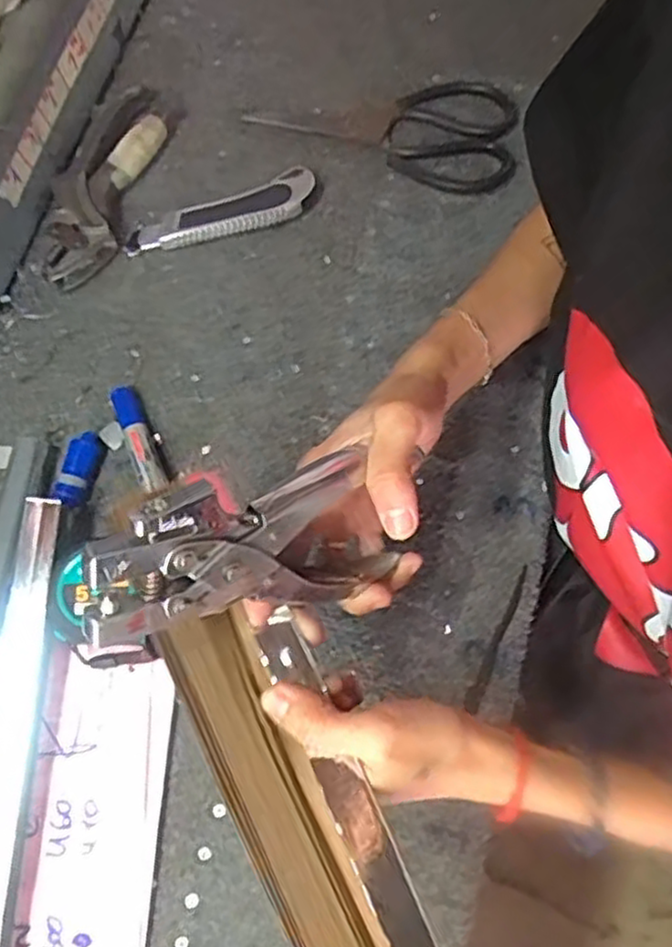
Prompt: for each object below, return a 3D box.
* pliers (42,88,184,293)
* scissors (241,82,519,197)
[{"bbox_3d":[-0.181,-0.222,0.558,0.063,0.029,0.177,17,73,9],"label":"pliers"},{"bbox_3d":[0.042,-0.282,0.566,0.209,0.009,0.108,21,74,11],"label":"scissors"}]

